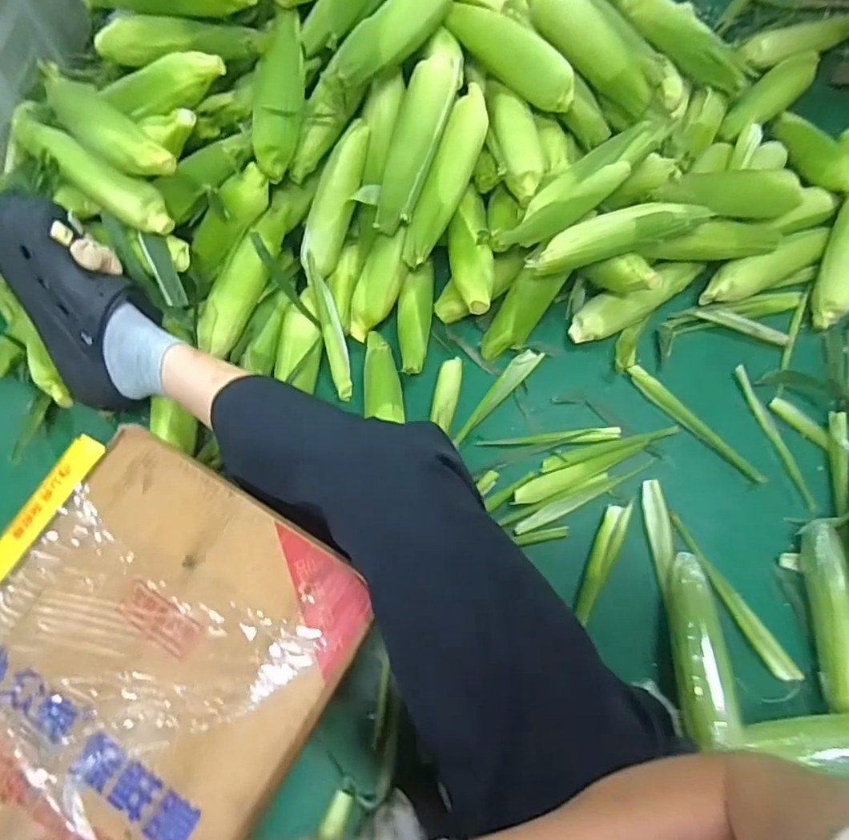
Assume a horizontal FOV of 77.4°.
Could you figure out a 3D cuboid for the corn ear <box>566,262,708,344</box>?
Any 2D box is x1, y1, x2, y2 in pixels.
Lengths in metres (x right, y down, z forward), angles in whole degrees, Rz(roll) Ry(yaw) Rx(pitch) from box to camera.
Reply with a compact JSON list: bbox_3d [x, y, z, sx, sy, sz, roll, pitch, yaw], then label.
[{"bbox_3d":[0.290,-0.166,0.728,0.202,0.045,0.051,-29,73,-8],"label":"corn ear"}]

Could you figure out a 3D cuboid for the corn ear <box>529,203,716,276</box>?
[{"bbox_3d":[0.238,-0.225,0.645,0.220,0.052,0.041,-14,71,-3],"label":"corn ear"}]

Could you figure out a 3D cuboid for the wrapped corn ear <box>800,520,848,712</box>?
[{"bbox_3d":[0.465,0.209,0.581,0.054,0.050,0.192,2,71,2],"label":"wrapped corn ear"}]

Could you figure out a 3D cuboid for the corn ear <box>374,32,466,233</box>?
[{"bbox_3d":[-0.005,-0.360,0.671,0.057,0.057,0.252,21,99,9],"label":"corn ear"}]

